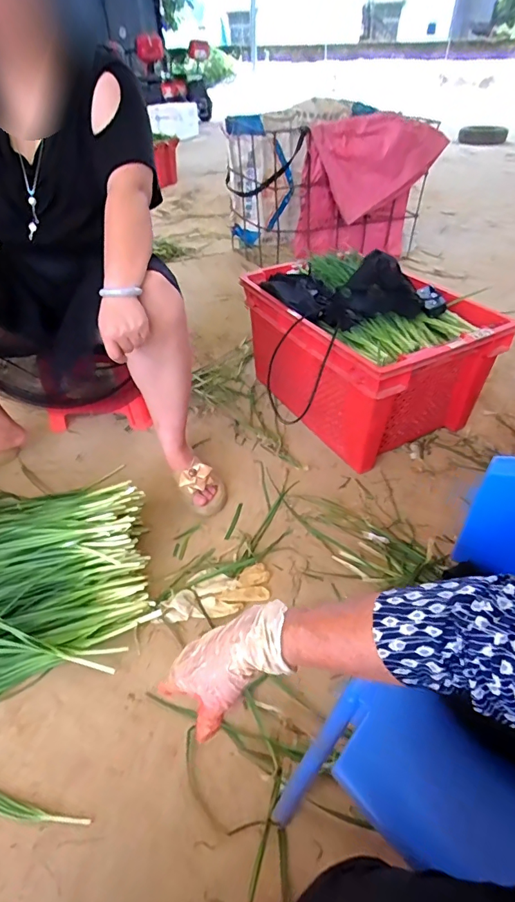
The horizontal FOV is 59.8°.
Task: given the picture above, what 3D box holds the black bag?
[{"bbox_3d":[0.194,-0.417,1.112,0.417,0.135,0.182,20,47,22],"label":"black bag"}]

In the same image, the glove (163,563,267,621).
[{"bbox_3d":[-0.077,0.271,0.861,0.200,0.023,0.103,-5,41,-5],"label":"glove"}]

